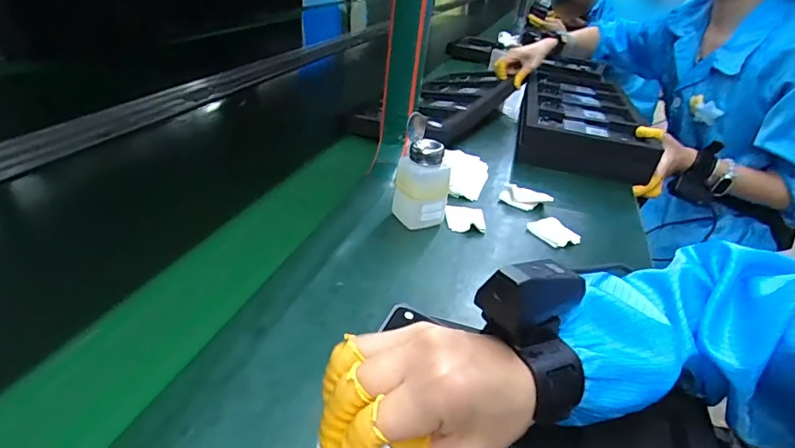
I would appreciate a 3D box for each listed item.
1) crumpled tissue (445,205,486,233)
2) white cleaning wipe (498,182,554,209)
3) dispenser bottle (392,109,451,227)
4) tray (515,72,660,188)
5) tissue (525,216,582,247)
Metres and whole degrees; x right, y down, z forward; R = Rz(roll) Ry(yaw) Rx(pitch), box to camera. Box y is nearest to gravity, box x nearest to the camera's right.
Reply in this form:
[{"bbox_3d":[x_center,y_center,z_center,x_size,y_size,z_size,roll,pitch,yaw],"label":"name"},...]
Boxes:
[{"bbox_3d":[0.088,-0.007,0.620,0.045,0.014,0.058,3,31,-7],"label":"crumpled tissue"},{"bbox_3d":[0.183,-0.039,0.684,0.065,0.019,0.046,26,35,29],"label":"white cleaning wipe"},{"bbox_3d":[0.029,-0.059,0.578,0.052,0.134,0.057,-19,40,-37],"label":"dispenser bottle"},{"bbox_3d":[0.361,-0.212,0.971,0.208,0.075,0.470,13,31,10],"label":"tray"},{"bbox_3d":[0.204,0.010,0.617,0.051,0.010,0.059,-14,36,-31],"label":"tissue"}]

